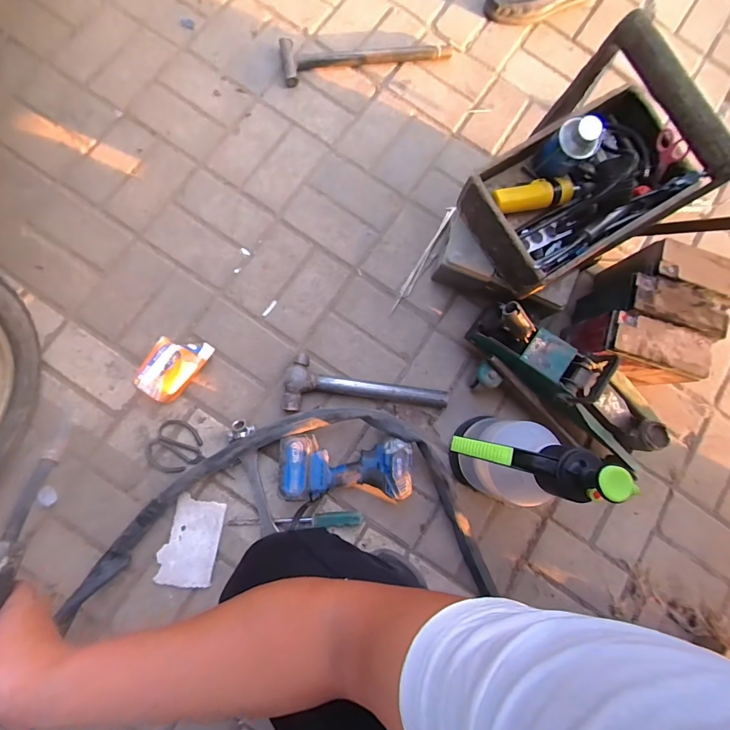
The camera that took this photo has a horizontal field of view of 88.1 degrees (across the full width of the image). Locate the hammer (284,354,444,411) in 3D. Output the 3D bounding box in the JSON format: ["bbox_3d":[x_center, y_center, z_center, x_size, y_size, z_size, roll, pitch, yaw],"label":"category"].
[{"bbox_3d":[0.001,0.039,0.746,0.315,0.040,0.108,2,82,-4],"label":"hammer"}]

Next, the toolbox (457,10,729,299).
[{"bbox_3d":[0.377,-0.315,0.582,0.343,0.275,0.237,-33,86,-9],"label":"toolbox"}]

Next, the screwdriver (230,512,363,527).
[{"bbox_3d":[-0.128,0.291,0.697,0.244,0.036,0.025,-3,83,-5],"label":"screwdriver"}]

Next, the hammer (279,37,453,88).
[{"bbox_3d":[0.003,-0.708,0.850,0.383,0.027,0.098,-15,84,-6],"label":"hammer"}]

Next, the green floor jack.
[{"bbox_3d":[0.384,0.042,0.709,0.414,0.156,0.114,35,80,0],"label":"green floor jack"}]

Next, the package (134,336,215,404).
[{"bbox_3d":[-0.361,0.002,0.709,0.088,0.054,0.137,34,81,0],"label":"package"}]

